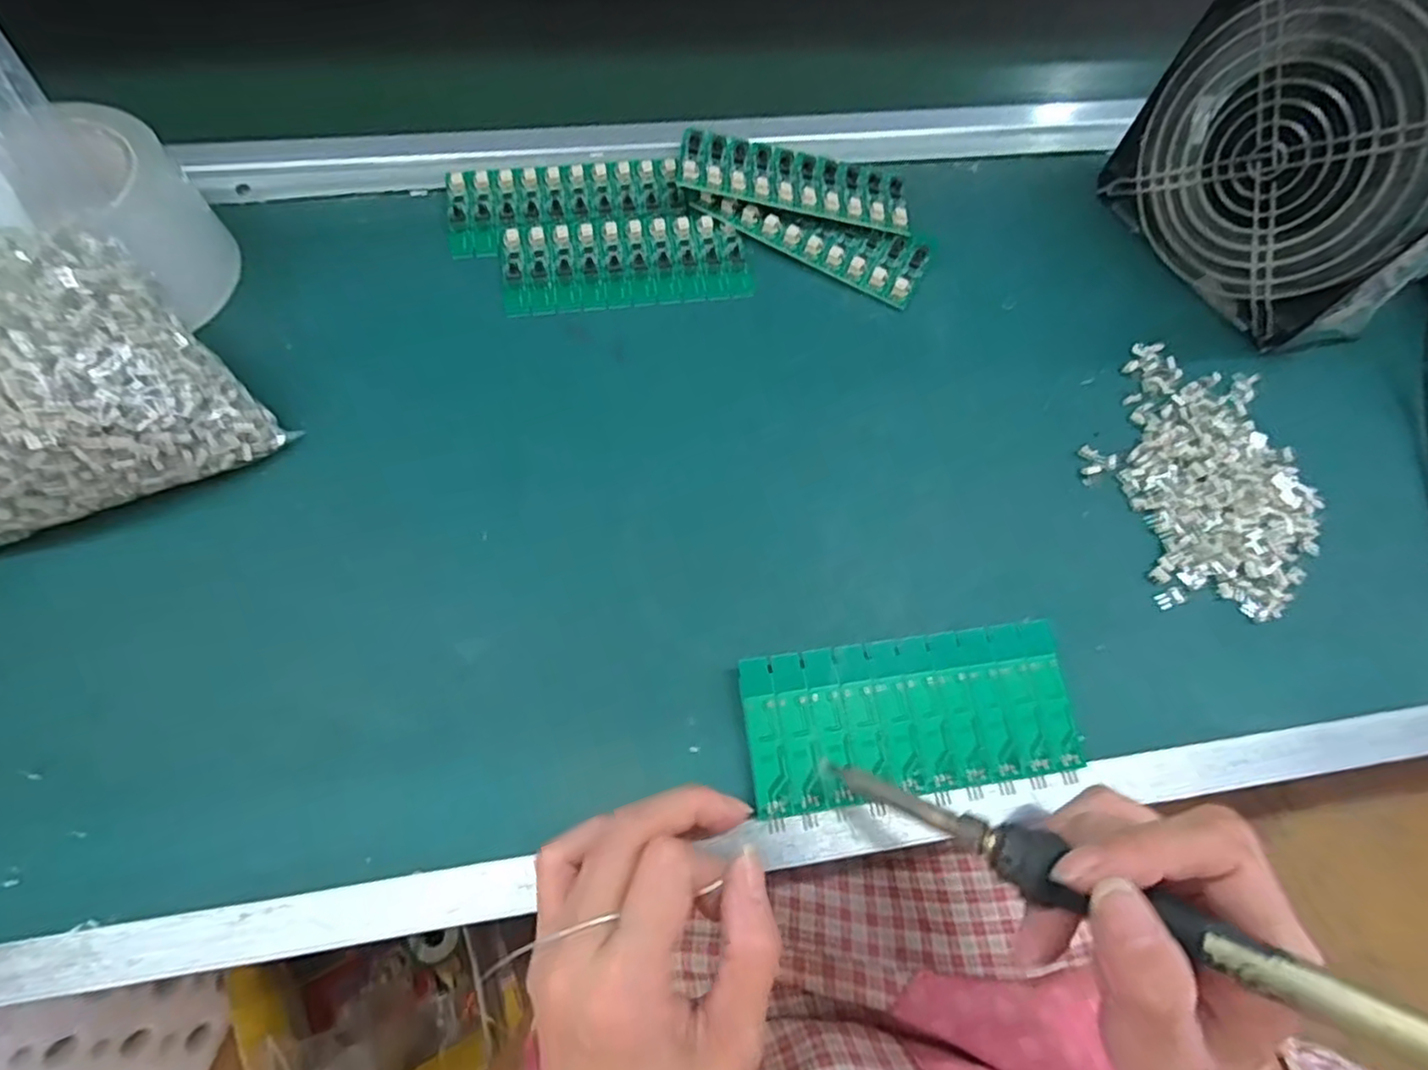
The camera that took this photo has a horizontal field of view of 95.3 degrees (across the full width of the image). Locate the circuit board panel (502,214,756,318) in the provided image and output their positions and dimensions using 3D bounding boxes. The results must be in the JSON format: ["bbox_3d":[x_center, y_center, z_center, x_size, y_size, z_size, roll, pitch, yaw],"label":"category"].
[{"bbox_3d":[-0.049,-0.155,0.370,0.135,0.005,0.058,-6,68,-6],"label":"circuit board panel"}]

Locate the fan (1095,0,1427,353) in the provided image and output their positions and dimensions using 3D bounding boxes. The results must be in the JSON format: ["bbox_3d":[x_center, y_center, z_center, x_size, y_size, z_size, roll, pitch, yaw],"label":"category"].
[{"bbox_3d":[0.304,-0.197,0.324,0.060,0.154,0.158,-29,72,-14],"label":"fan"}]

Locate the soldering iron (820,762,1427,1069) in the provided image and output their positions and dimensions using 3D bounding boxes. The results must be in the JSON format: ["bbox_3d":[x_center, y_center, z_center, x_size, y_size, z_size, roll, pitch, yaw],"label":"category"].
[{"bbox_3d":[0.128,0.114,0.188,0.219,0.029,0.019,15,64,36],"label":"soldering iron"}]

